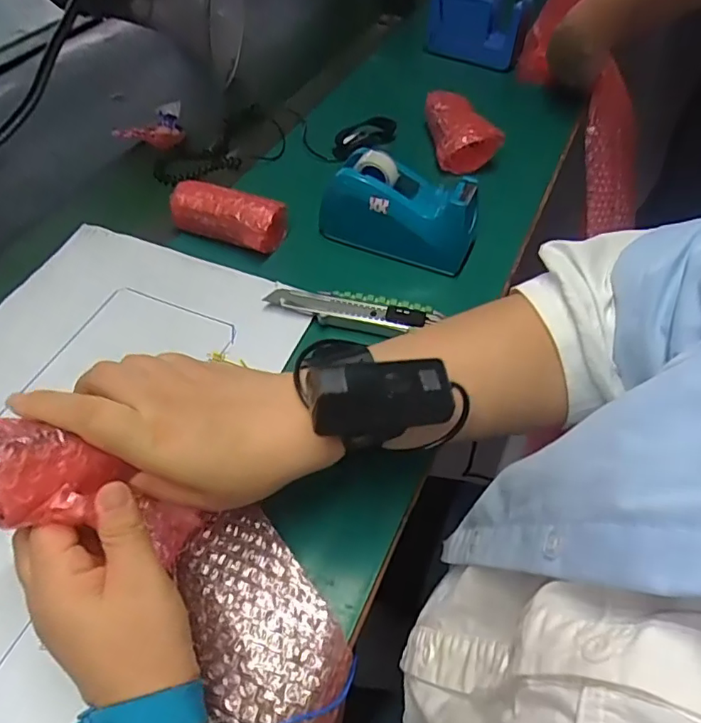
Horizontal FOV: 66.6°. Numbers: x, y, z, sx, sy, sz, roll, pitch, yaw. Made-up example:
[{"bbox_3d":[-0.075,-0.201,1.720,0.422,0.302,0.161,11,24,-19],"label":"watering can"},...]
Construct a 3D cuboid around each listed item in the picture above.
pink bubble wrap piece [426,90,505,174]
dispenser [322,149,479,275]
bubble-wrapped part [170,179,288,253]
[{"bbox_3d":[0.124,-0.261,0.597,0.067,0.042,0.112,-3,52,-2],"label":"pink bubble wrap piece"},{"bbox_3d":[0.044,-0.140,0.490,0.141,0.081,0.050,15,54,12],"label":"dispenser"},{"bbox_3d":[-0.116,-0.138,0.501,0.102,0.038,0.044,17,54,14],"label":"bubble-wrapped part"}]

